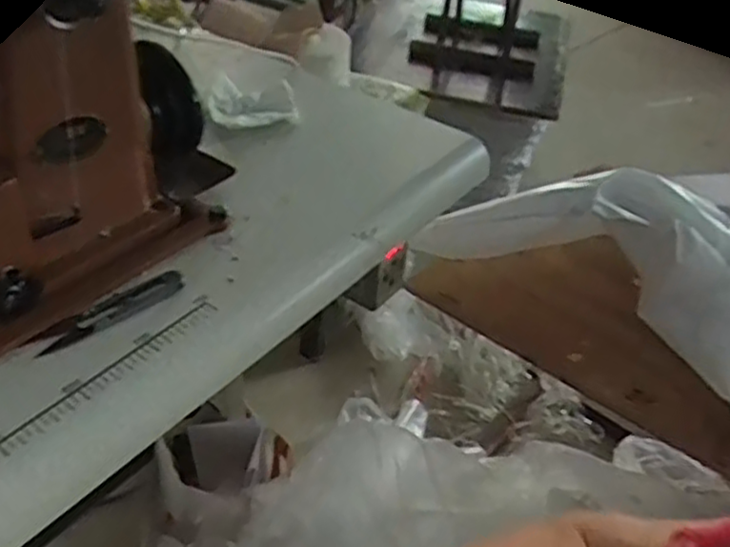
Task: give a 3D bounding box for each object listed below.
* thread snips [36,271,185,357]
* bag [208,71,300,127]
[{"bbox_3d":[-0.164,0.023,0.469,0.024,0.010,0.099,35,46,30],"label":"thread snips"},{"bbox_3d":[-0.111,-0.170,0.711,0.084,0.018,0.082,-3,40,-13],"label":"bag"}]

